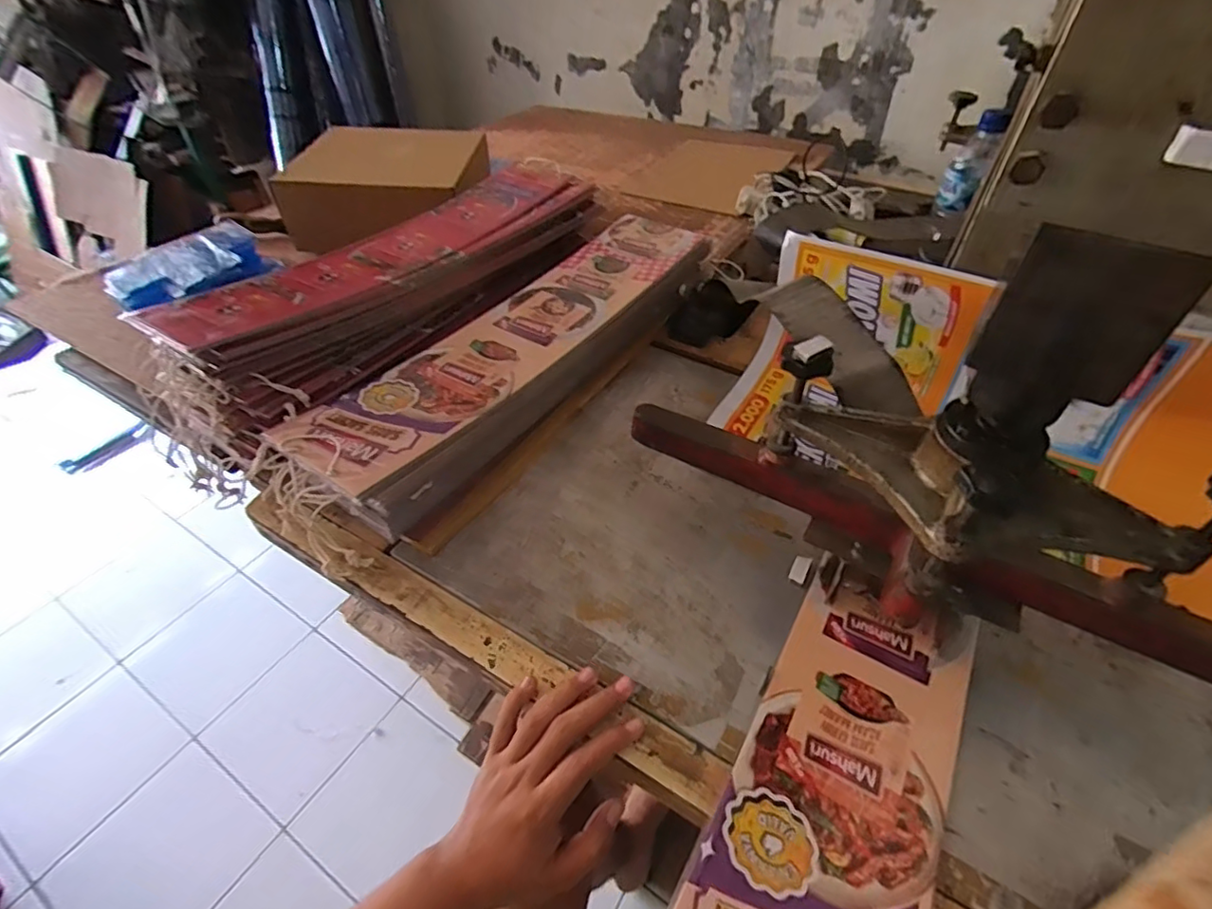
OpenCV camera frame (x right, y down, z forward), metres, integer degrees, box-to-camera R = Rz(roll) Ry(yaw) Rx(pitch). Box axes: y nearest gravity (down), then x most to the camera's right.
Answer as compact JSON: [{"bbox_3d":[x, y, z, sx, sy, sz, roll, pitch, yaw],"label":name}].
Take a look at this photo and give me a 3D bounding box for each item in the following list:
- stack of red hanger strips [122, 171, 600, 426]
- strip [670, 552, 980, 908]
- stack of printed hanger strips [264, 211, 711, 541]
[{"bbox_3d":[-0.218,-0.218,0.679,0.168,0.084,0.546,26,50,23],"label":"stack of red hanger strips"},{"bbox_3d":[0.152,0.204,0.368,0.122,0.008,0.317,24,48,22],"label":"strip"},{"bbox_3d":[-0.079,-0.120,0.642,0.139,0.080,0.559,27,50,24],"label":"stack of printed hanger strips"}]

